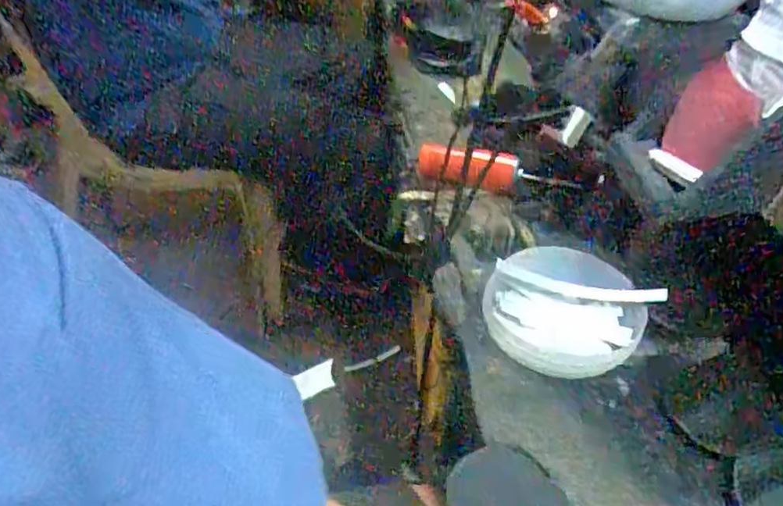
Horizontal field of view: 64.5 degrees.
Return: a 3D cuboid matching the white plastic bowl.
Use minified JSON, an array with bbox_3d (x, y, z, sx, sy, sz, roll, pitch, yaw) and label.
[{"bbox_3d":[0.165,0.058,0.600,0.147,0.045,0.133,22,46,17],"label":"white plastic bowl"}]

